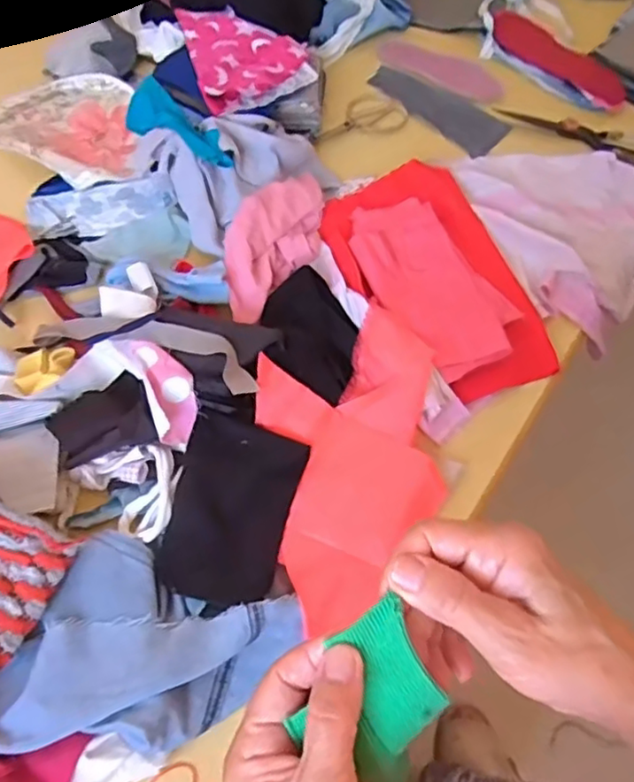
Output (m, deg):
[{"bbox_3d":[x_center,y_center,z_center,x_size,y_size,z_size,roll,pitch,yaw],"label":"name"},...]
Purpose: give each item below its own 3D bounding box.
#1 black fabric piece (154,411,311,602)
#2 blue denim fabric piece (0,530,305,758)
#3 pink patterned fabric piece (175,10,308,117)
[{"bbox_3d":[-0.084,0.115,0.628,0.115,0.021,0.176,12,59,4],"label":"black fabric piece"},{"bbox_3d":[-0.153,0.237,0.546,0.209,0.045,0.190,18,60,8],"label":"blue denim fabric piece"},{"bbox_3d":[-0.102,-0.490,0.905,0.163,0.029,0.229,-15,61,-12],"label":"pink patterned fabric piece"}]

